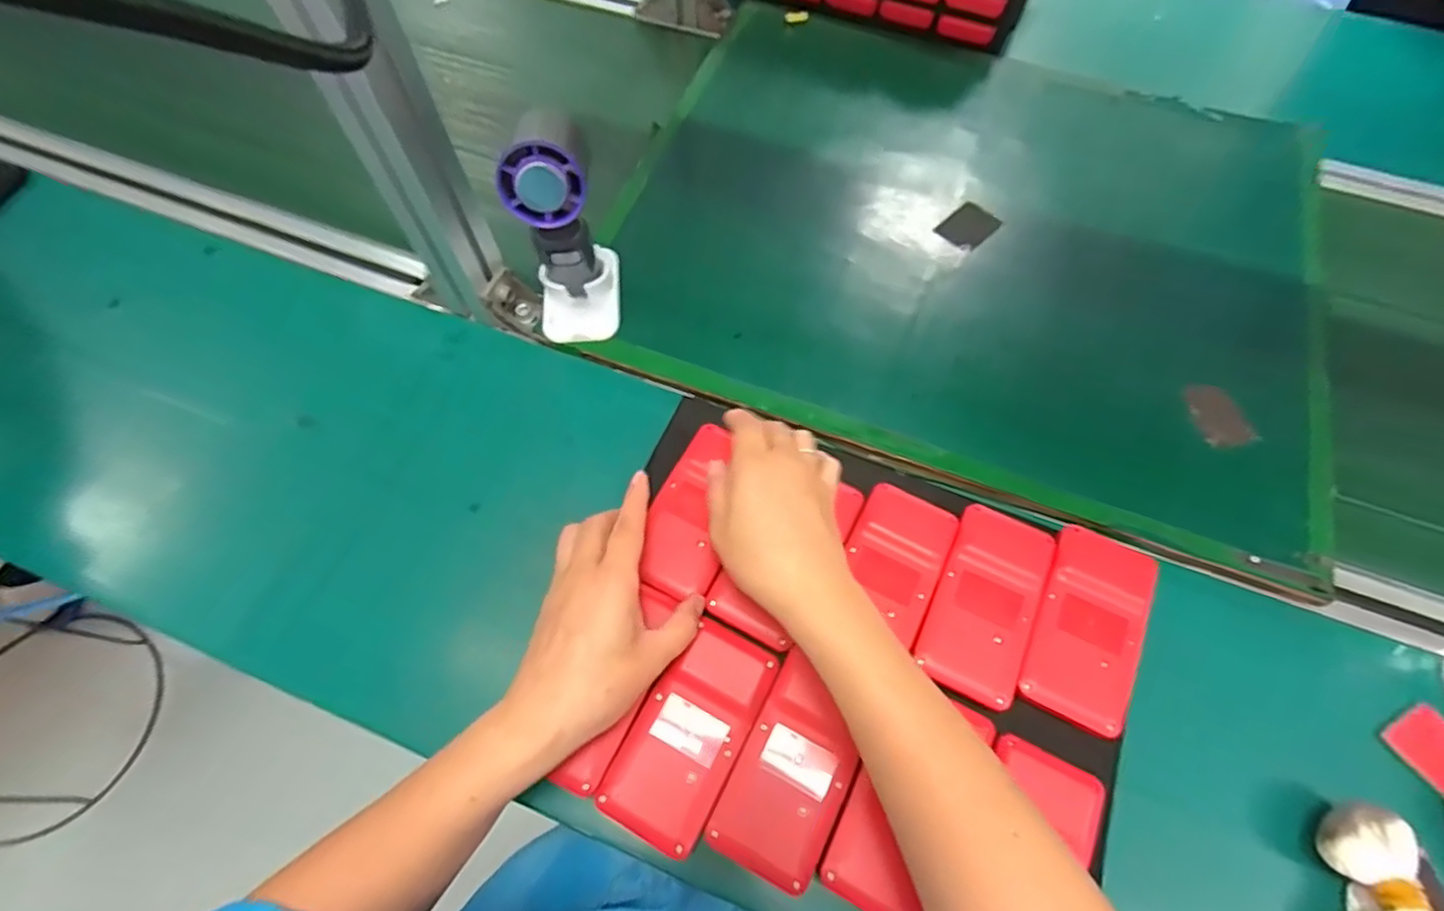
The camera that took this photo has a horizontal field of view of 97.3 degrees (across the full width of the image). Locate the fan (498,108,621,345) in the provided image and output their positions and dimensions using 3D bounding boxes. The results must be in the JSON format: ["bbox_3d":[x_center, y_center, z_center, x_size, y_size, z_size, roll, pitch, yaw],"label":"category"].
[{"bbox_3d":[-0.113,-0.164,0.449,0.061,0.165,0.090,-4,64,-2],"label":"fan"}]

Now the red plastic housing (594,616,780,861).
[{"bbox_3d":[-0.017,0.159,0.368,0.060,0.014,0.118,27,66,12],"label":"red plastic housing"}]

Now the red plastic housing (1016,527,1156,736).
[{"bbox_3d":[0.229,0.105,0.395,0.061,0.014,0.116,24,66,10],"label":"red plastic housing"}]

